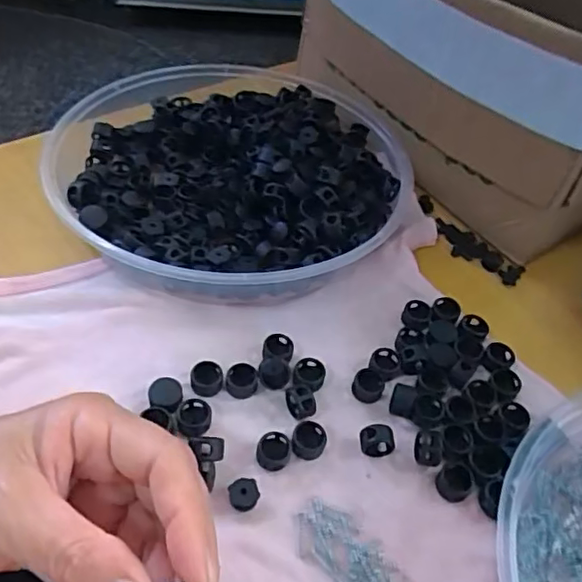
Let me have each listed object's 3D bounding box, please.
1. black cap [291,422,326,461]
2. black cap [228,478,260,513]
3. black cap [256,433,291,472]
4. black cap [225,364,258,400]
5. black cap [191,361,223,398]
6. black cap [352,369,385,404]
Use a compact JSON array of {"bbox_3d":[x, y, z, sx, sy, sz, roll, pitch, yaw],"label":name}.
[{"bbox_3d":[0.009,0.076,0.292,0.017,0.008,0.019,20,50,7],"label":"black cap"},{"bbox_3d":[-0.022,0.095,0.270,0.014,0.009,0.012,-10,53,-17],"label":"black cap"},{"bbox_3d":[-0.009,0.080,0.286,0.016,0.008,0.018,2,50,-7],"label":"black cap"},{"bbox_3d":[-0.026,0.048,0.310,0.017,0.011,0.017,5,50,-5],"label":"black cap"},{"bbox_3d":[-0.045,0.047,0.308,0.016,0.010,0.017,5,50,-5],"label":"black cap"},{"bbox_3d":[0.042,0.051,0.316,0.016,0.010,0.018,19,50,7],"label":"black cap"}]

